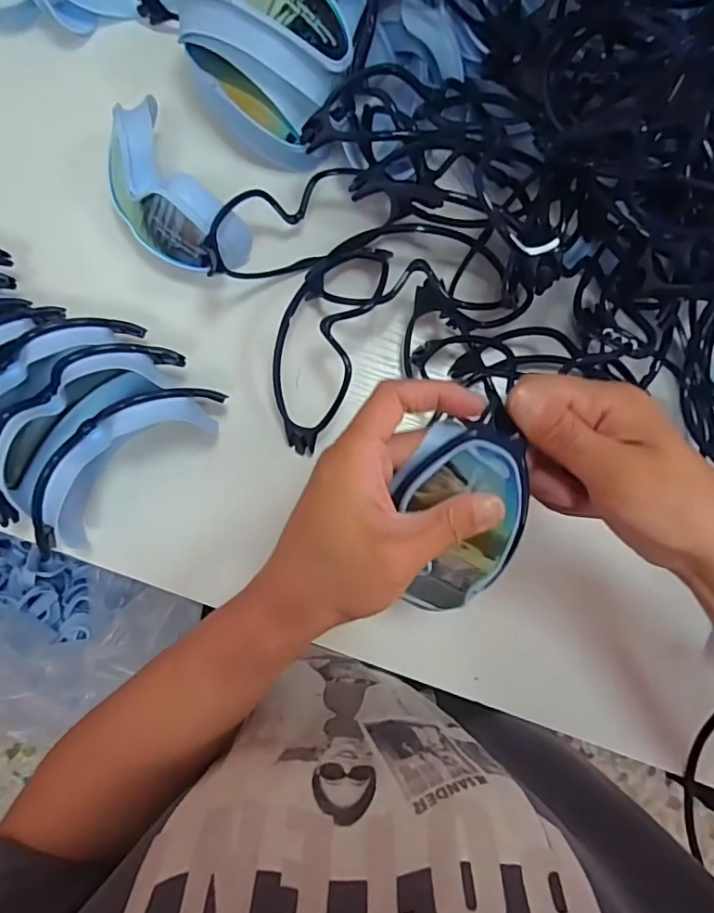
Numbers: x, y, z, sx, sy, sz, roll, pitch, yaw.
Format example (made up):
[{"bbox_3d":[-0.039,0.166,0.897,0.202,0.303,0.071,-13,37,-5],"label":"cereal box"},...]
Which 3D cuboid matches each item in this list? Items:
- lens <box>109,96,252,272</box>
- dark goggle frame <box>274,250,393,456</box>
[{"bbox_3d":[-0.126,-0.172,0.369,0.065,0.063,0.130,-41,87,-5],"label":"lens"},{"bbox_3d":[-0.023,-0.082,0.370,0.057,0.056,0.157,20,84,1],"label":"dark goggle frame"}]

